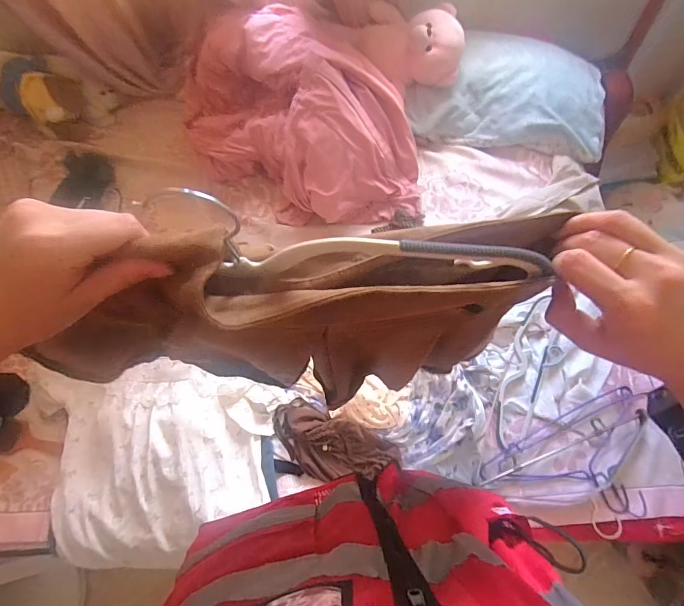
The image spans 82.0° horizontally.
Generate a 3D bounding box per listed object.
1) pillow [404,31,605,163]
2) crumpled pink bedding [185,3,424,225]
[{"bbox_3d":[0.505,-0.640,1.207,0.565,0.160,0.338,11,68,7],"label":"pillow"},{"bbox_3d":[-0.119,-0.505,1.082,0.601,0.315,0.529,-11,67,-3],"label":"crumpled pink bedding"}]

